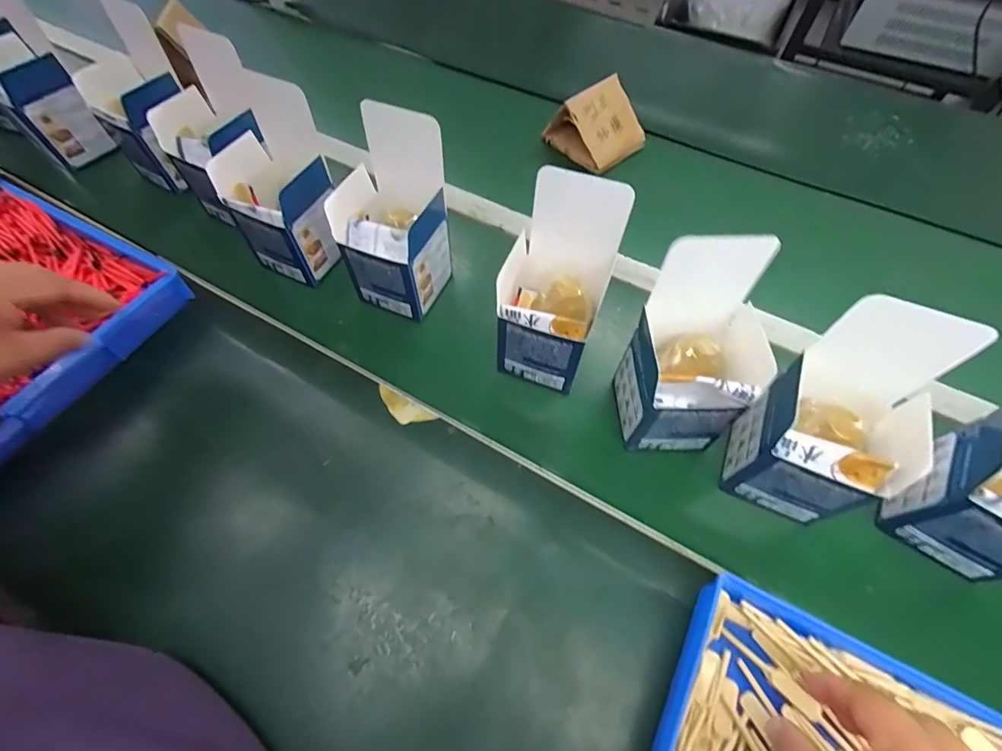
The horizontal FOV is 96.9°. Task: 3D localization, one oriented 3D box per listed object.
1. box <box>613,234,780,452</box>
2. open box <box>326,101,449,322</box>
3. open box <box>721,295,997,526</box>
[{"bbox_3d":[0.162,-0.015,0.365,0.091,0.168,0.099,-1,63,-2],"label":"box"},{"bbox_3d":[-0.108,-0.155,0.442,0.103,0.180,0.111,20,64,9],"label":"open box"},{"bbox_3d":[0.253,0.036,0.343,0.101,0.168,0.099,25,65,11],"label":"open box"}]

